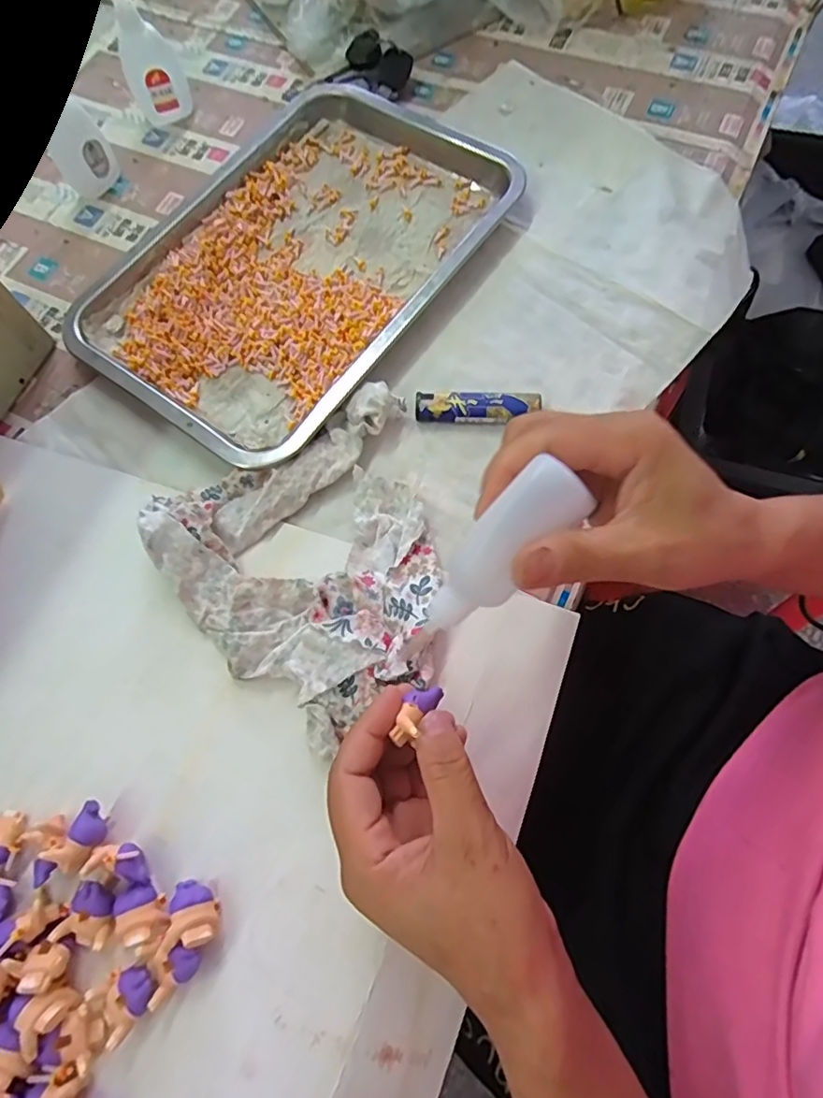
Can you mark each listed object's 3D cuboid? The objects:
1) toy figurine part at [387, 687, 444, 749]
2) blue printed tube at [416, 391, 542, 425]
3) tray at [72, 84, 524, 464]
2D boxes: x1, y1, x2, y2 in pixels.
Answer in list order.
[{"bbox_3d":[0.002,0.075,0.266,0.013,0.012,0.032,33,54,14],"label":"toy figurine part"},{"bbox_3d":[0.043,-0.091,0.369,0.078,0.012,0.020,4,70,4],"label":"blue printed tube"},{"bbox_3d":[-0.092,-0.222,0.419,0.233,0.016,0.309,35,75,14],"label":"tray"}]

